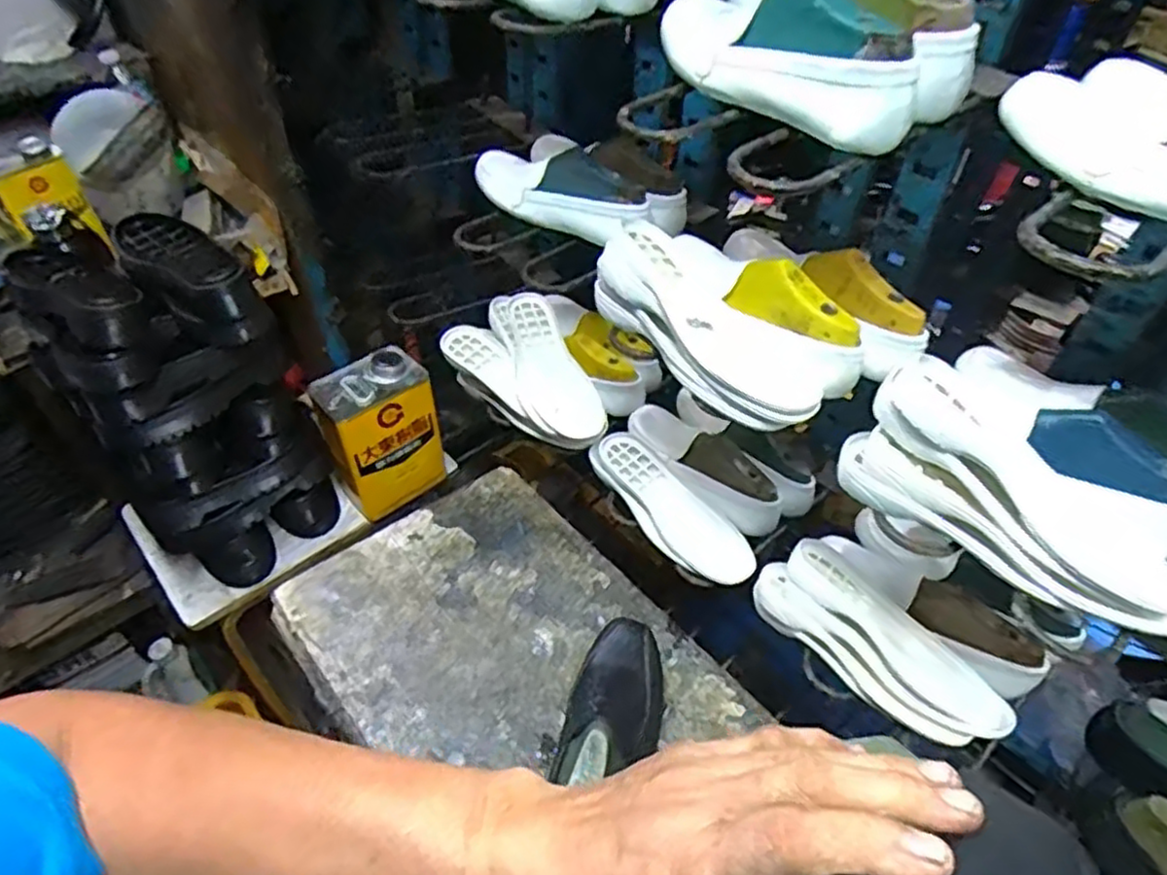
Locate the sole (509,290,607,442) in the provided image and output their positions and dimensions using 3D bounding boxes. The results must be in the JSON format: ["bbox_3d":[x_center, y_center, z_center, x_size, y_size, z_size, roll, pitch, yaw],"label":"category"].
[{"bbox_3d":[-0.049,-0.101,0.968,0.083,0.053,0.234,-15,49,-16],"label":"sole"}]

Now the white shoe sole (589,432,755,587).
[{"bbox_3d":[0.104,0.088,0.871,0.083,0.049,0.243,-33,55,-29],"label":"white shoe sole"}]

